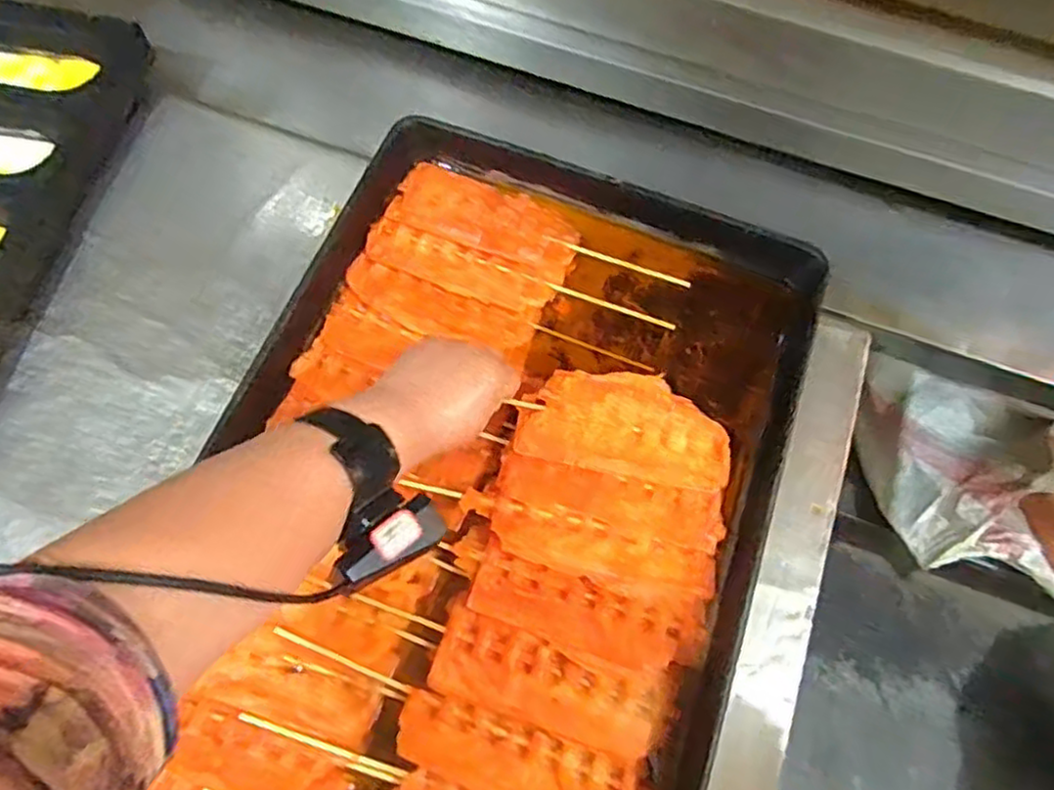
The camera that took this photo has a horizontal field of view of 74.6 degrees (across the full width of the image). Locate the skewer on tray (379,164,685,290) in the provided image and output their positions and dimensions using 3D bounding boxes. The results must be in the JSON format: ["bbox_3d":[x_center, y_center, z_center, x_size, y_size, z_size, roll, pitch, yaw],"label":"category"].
[{"bbox_3d":[0.008,-0.145,0.619,0.256,0.011,0.073,20,69,6],"label":"skewer on tray"}]

